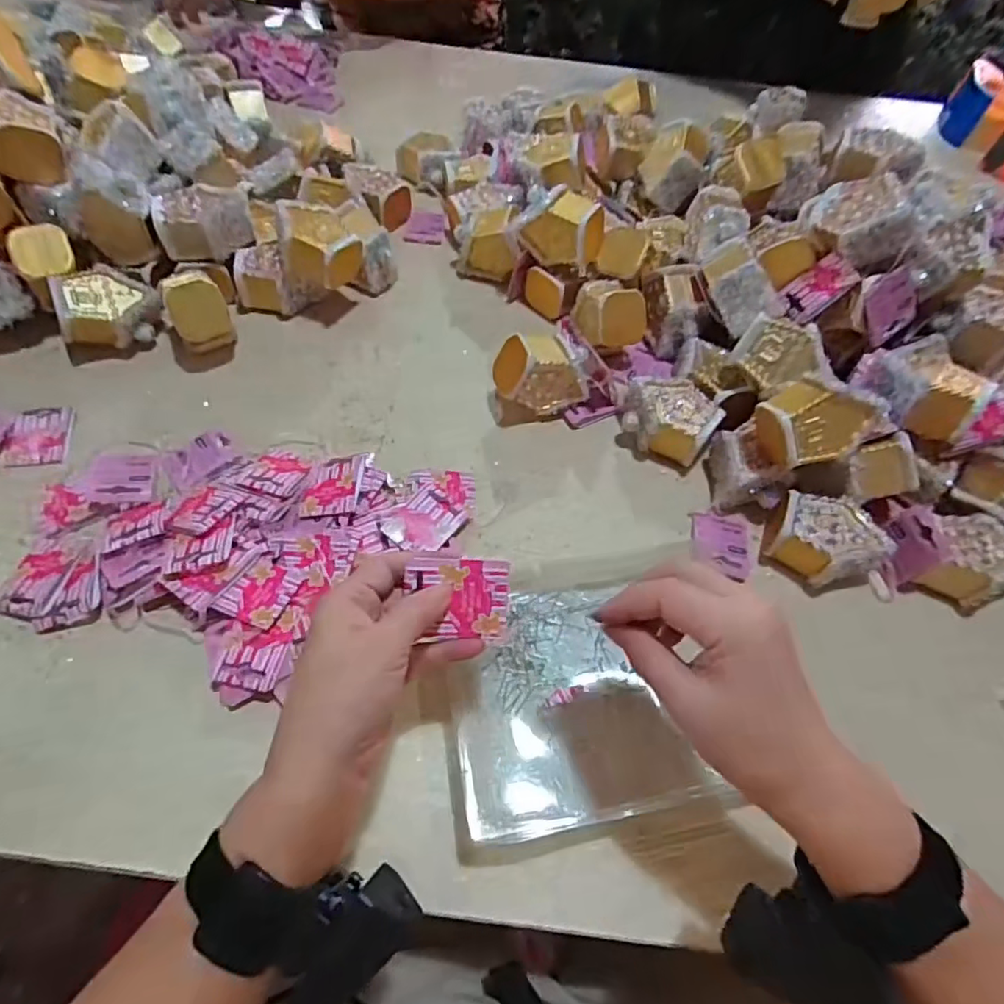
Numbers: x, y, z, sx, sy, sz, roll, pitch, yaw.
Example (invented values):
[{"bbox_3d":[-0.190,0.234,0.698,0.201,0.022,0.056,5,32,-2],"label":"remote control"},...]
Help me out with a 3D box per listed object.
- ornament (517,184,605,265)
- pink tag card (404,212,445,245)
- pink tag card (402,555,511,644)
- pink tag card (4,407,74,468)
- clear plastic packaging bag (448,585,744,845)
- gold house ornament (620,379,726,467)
[{"bbox_3d":[0.058,-0.273,0.585,0.083,0.056,0.046,22,59,10],"label":"ornament"},{"bbox_3d":[-0.091,-0.331,0.708,0.045,0.005,0.061,5,57,-1],"label":"pink tag card"},{"bbox_3d":[-0.025,0.055,0.337,0.059,0.005,0.046,4,90,-4],"label":"pink tag card"},{"bbox_3d":[-0.397,-0.057,0.503,0.048,0.004,0.060,-5,58,-7],"label":"pink tag card"},{"bbox_3d":[0.048,0.136,0.412,0.162,0.014,0.157,-9,59,-3],"label":"clear plastic packaging bag"},{"bbox_3d":[0.148,-0.075,0.530,0.084,0.042,0.063,34,61,16],"label":"gold house ornament"}]

